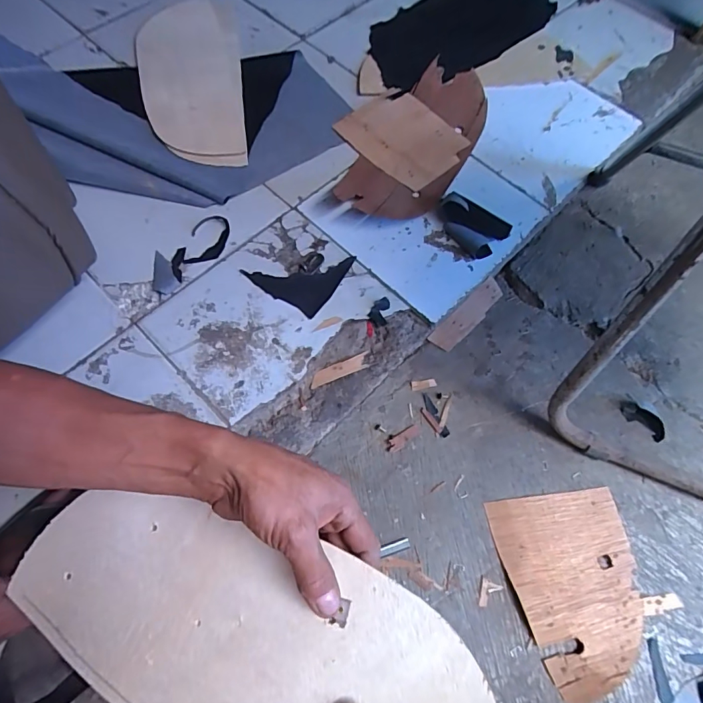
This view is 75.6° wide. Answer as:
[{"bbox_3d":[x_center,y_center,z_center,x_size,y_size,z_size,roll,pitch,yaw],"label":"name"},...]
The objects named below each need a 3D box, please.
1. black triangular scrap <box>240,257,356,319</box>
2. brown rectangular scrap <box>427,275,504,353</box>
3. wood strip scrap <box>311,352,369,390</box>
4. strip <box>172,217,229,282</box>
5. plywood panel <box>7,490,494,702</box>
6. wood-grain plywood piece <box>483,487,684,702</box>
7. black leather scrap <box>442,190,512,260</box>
[{"bbox_3d":[-0.077,-0.120,0.673,0.123,0.006,0.112,30,69,10],"label":"black triangular scrap"},{"bbox_3d":[0.172,-0.055,0.668,0.143,0.006,0.041,-41,74,-18],"label":"brown rectangular scrap"},{"bbox_3d":[-0.017,0.027,0.623,0.085,0.006,0.021,-23,69,-12],"label":"wood strip scrap"},{"bbox_3d":[-0.228,-0.154,0.678,0.060,0.009,0.121,29,68,10],"label":"strip"},{"bbox_3d":[-0.094,0.203,0.328,0.409,0.007,0.144,8,73,24],"label":"plywood panel"},{"bbox_3d":[0.265,0.258,0.518,0.159,0.008,0.201,-16,68,-9],"label":"wood-grain plywood piece"},{"bbox_3d":[0.184,-0.199,0.707,0.109,0.024,0.077,39,71,14],"label":"black leather scrap"}]

